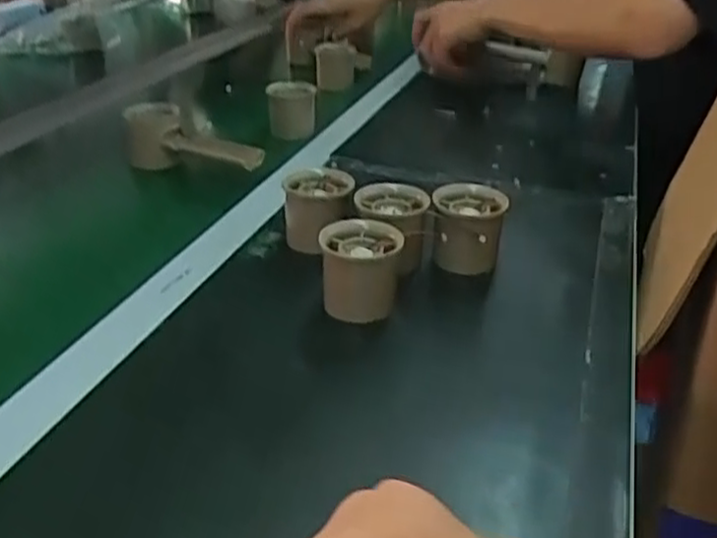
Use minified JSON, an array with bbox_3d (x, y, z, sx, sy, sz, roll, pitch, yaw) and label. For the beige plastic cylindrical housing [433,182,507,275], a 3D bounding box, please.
[{"bbox_3d":[0.083,-0.028,0.581,0.055,0.062,0.053,3,28,3],"label":"beige plastic cylindrical housing"}]

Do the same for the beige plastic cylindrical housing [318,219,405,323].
[{"bbox_3d":[0.001,0.003,0.522,0.053,0.058,0.046,-3,28,-8],"label":"beige plastic cylindrical housing"}]

